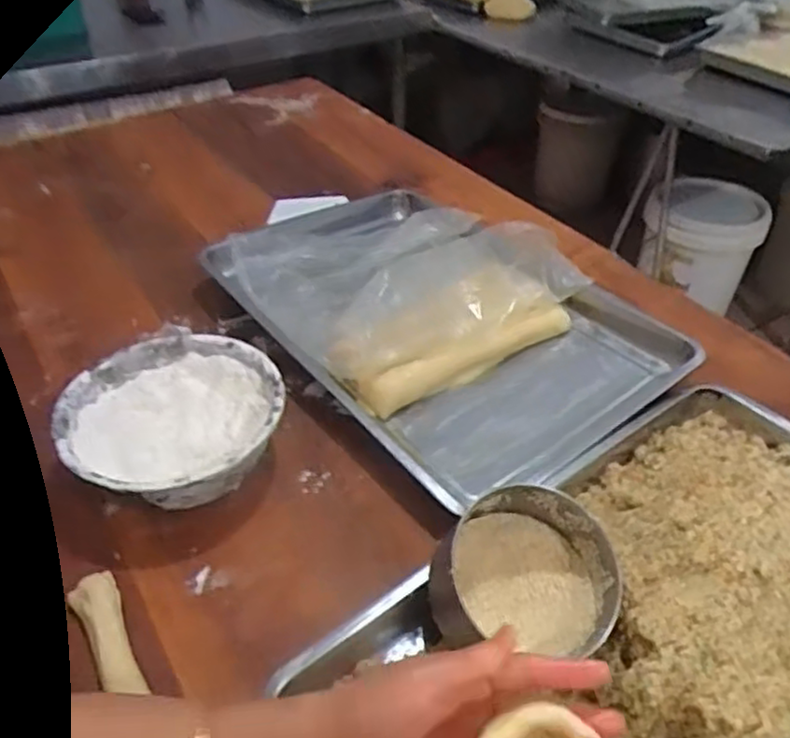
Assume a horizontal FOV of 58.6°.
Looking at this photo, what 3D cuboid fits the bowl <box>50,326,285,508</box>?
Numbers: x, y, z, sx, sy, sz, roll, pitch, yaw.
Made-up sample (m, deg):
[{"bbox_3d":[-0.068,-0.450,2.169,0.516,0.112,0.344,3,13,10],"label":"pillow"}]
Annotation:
[{"bbox_3d":[-0.226,0.061,0.748,0.214,0.080,0.213,1,40,-1],"label":"bowl"}]

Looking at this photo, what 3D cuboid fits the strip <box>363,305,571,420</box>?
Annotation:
[{"bbox_3d":[0.097,-0.015,0.888,0.308,0.032,0.040,-22,46,-25],"label":"strip"}]

